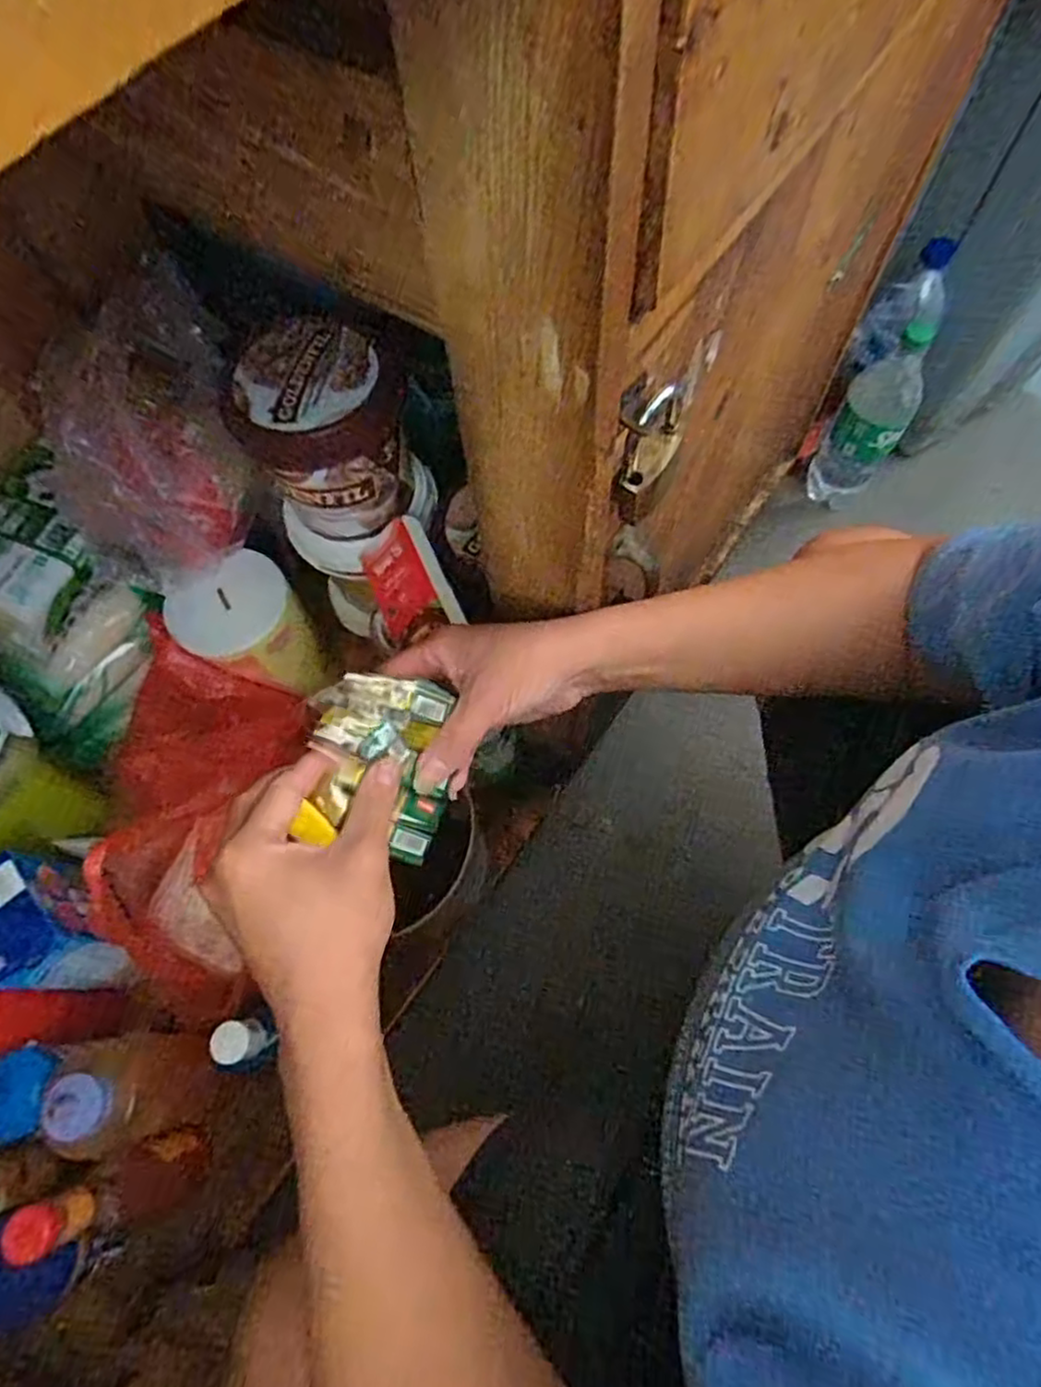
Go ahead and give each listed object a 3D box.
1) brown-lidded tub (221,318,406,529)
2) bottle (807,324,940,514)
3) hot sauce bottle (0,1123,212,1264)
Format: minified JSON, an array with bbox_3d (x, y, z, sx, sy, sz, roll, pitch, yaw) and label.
[{"bbox_3d":[-0.150,-0.198,0.531,0.108,0.103,0.109,-1,69,2],"label":"brown-lidded tub"},{"bbox_3d":[0.434,-0.331,0.874,0.080,0.285,0.085,32,73,13],"label":"bottle"},{"bbox_3d":[-0.313,0.387,0.543,0.056,0.183,0.054,-24,70,-7],"label":"hot sauce bottle"}]

